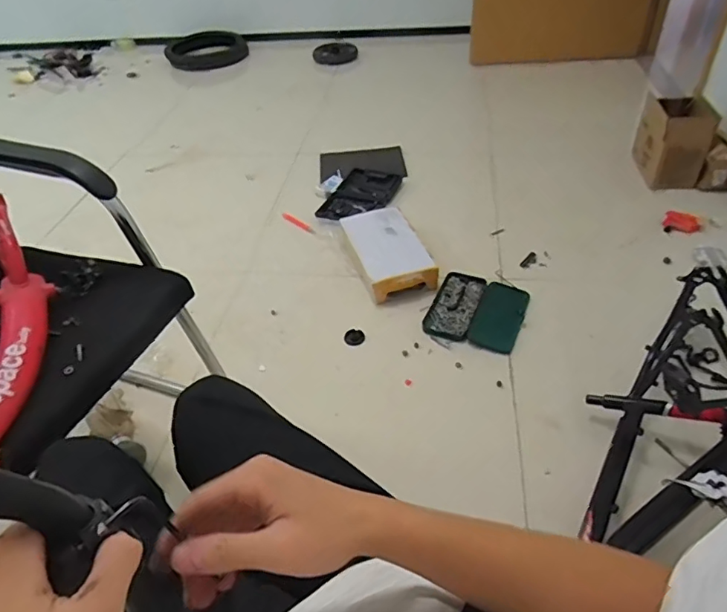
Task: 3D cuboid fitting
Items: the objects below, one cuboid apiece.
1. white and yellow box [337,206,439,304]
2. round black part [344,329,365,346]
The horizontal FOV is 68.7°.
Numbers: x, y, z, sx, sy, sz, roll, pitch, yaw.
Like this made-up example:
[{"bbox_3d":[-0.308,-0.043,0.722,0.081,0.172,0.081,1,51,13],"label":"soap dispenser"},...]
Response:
[{"bbox_3d":[0.072,-0.172,1.616,0.212,0.095,0.365,-18,45,-14],"label":"white and yellow box"},{"bbox_3d":[-0.024,0.087,1.446,0.055,0.014,0.061,-11,42,-7],"label":"round black part"}]

